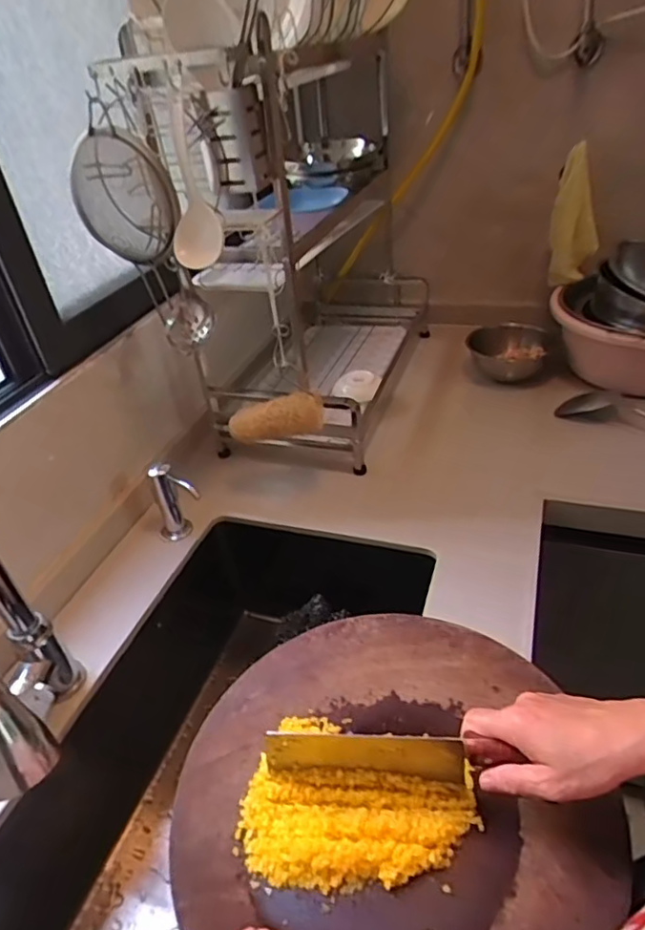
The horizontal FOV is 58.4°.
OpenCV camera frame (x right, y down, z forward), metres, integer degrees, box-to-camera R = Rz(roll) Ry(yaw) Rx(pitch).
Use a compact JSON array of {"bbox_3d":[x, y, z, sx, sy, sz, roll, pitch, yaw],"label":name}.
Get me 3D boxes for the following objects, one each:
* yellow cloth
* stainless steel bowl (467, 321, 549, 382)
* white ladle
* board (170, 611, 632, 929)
[{"bbox_3d":[0.452,-0.432,1.029,0.077,0.228,0.062,8,39,20],"label":"yellow cloth"},{"bbox_3d":[0.356,-0.216,1.117,0.141,0.078,0.124,5,38,16],"label":"stainless steel bowl"},{"bbox_3d":[-0.157,-0.326,0.646,0.053,0.194,0.053,-17,37,-13],"label":"white ladle"},{"bbox_3d":[0.061,0.275,0.507,0.359,0.017,0.336,11,40,24],"label":"board"}]

